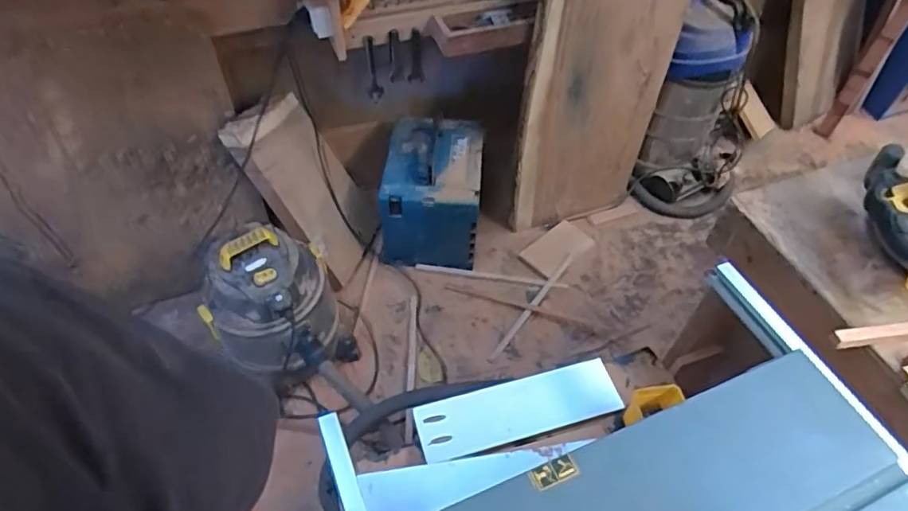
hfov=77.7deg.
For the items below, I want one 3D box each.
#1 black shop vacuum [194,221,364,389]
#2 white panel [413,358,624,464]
[{"bbox_3d":[-0.429,0.174,1.447,0.312,0.484,0.312,-16,54,-14],"label":"black shop vacuum"},{"bbox_3d":[0.113,0.263,0.965,0.350,0.022,0.102,-10,57,-15],"label":"white panel"}]

